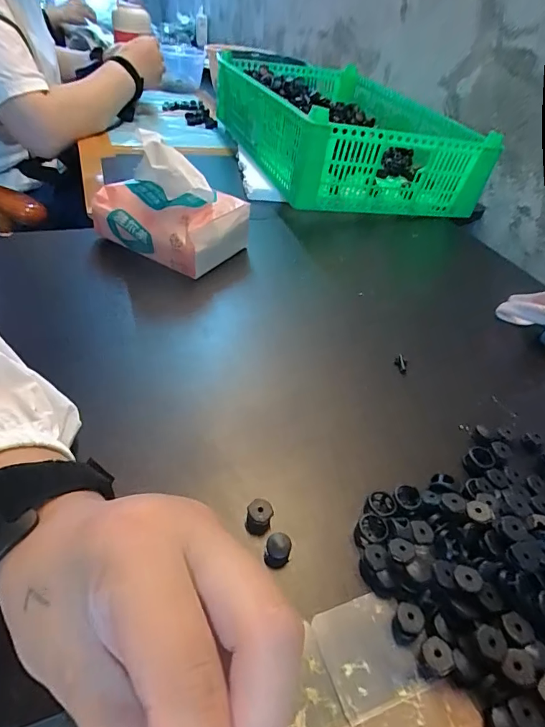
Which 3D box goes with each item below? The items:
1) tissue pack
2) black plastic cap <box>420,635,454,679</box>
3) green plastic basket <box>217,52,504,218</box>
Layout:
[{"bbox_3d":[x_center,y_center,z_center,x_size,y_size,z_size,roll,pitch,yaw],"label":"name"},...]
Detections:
[{"bbox_3d":[-0.108,-0.167,0.426,0.139,0.100,0.092,23,44,16],"label":"tissue pack"},{"bbox_3d":[0.074,0.132,0.189,0.013,0.007,0.015,10,42,2],"label":"black plastic cap"},{"bbox_3d":[0.105,-0.397,0.709,0.295,0.110,0.462,-8,44,-17],"label":"green plastic basket"}]

